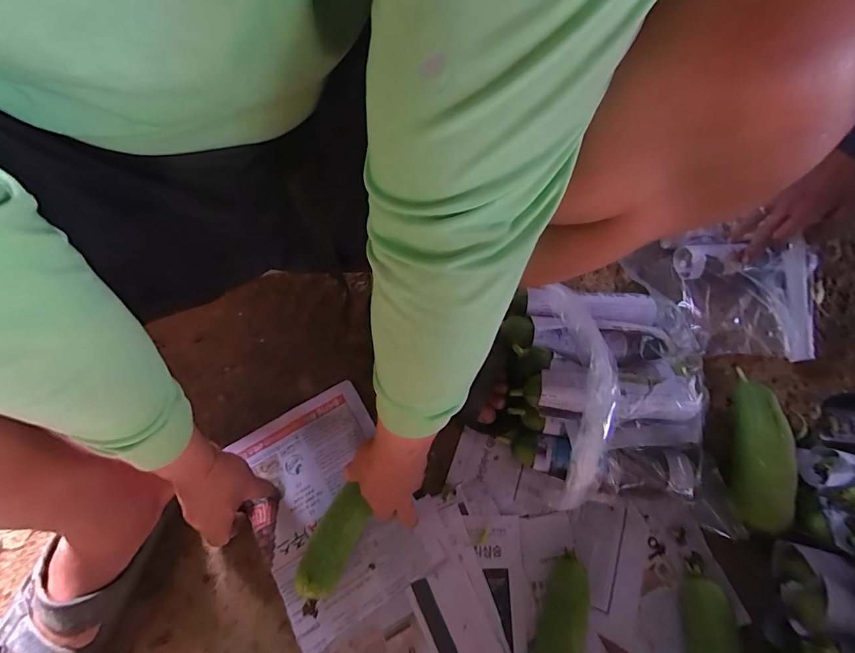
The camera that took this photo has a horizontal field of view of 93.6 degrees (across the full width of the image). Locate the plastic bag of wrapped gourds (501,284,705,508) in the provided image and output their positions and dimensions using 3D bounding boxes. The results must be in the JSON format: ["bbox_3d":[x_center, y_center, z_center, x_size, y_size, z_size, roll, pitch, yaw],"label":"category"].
[{"bbox_3d":[0.244,0.077,0.533,0.245,0.142,0.272,-2,69,-3],"label":"plastic bag of wrapped gourds"}]

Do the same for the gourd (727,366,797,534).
[{"bbox_3d":[0.446,0.157,0.539,0.058,0.052,0.218,19,69,5],"label":"gourd"}]

